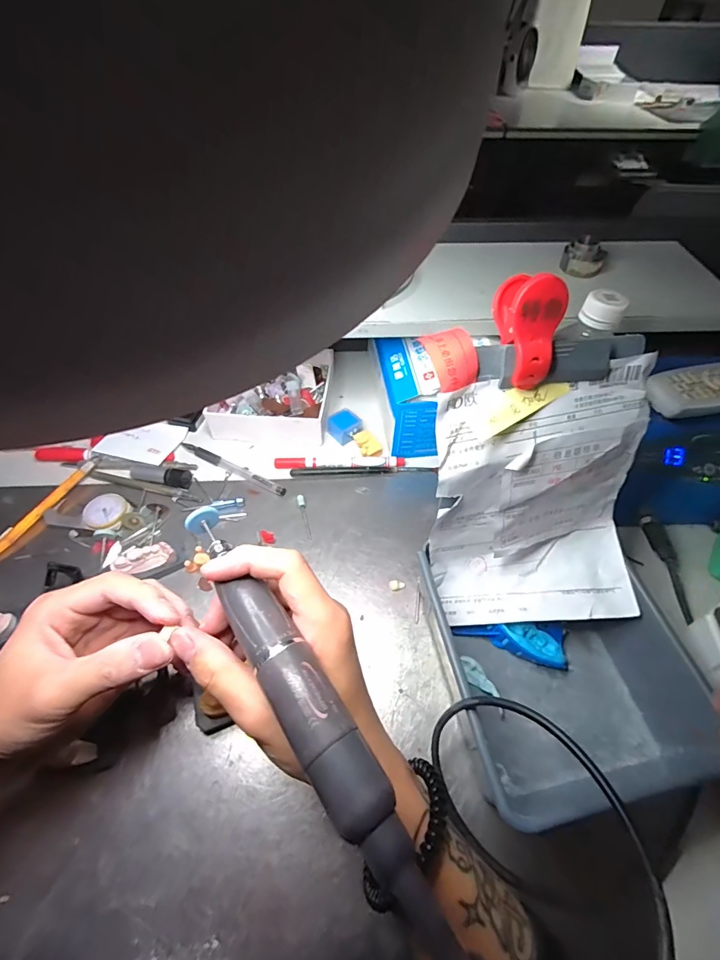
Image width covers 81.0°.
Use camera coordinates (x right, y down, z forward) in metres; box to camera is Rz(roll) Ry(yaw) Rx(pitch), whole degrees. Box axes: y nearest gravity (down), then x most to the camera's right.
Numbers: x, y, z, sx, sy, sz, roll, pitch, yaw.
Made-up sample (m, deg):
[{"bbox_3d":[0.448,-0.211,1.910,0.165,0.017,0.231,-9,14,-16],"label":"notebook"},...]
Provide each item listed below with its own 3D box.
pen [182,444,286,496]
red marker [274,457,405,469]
[{"bbox_3d":[-0.135,-0.015,0.442,0.136,0.009,0.013,25,57,16],"label":"pen"},{"bbox_3d":[-0.021,-0.018,0.446,0.135,0.009,0.012,0,53,-2],"label":"red marker"}]

